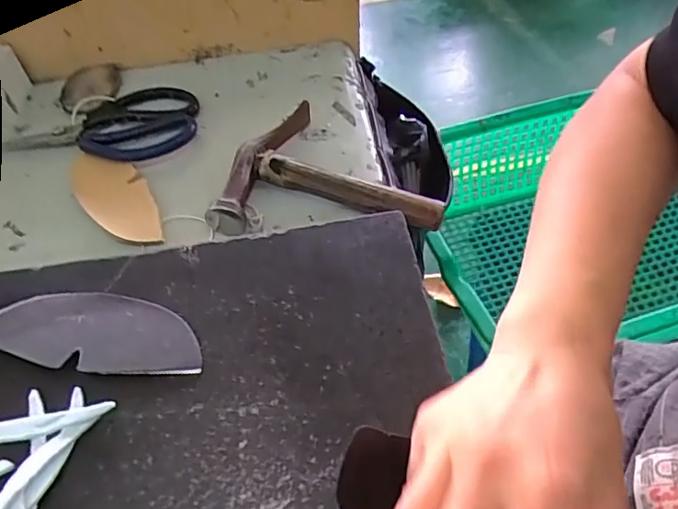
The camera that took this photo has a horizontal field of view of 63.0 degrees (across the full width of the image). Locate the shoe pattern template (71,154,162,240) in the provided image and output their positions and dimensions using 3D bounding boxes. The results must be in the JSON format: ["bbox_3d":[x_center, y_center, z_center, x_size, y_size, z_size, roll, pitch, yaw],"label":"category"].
[{"bbox_3d":[-0.182,-0.048,0.447,0.053,0.005,0.119,-19,50,-21],"label":"shoe pattern template"}]

